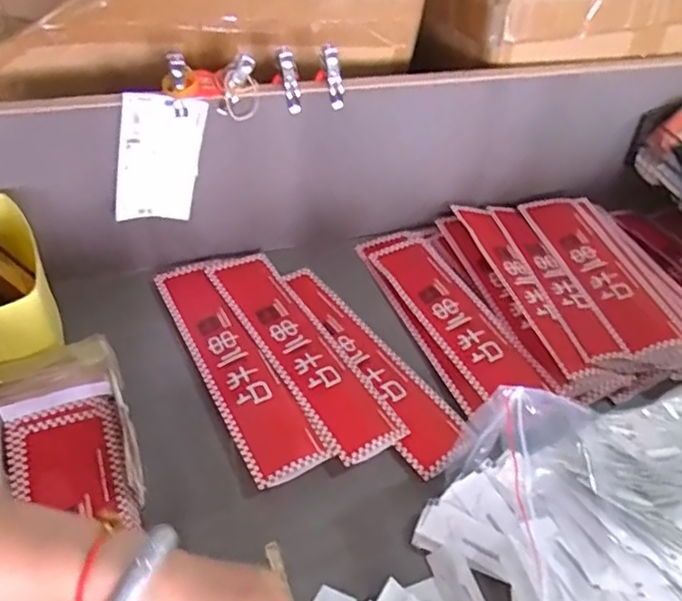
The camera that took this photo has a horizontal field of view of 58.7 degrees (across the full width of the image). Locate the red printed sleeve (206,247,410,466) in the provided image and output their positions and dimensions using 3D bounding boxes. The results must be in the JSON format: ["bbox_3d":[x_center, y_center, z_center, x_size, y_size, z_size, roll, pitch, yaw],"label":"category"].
[{"bbox_3d":[-0.045,0.042,0.615,0.071,0.008,0.284,-19,51,-29],"label":"red printed sleeve"}]

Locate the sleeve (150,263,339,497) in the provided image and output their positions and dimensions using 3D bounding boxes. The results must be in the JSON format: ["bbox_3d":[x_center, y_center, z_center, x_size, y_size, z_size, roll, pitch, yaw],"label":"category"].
[{"bbox_3d":[-0.112,0.055,0.595,0.066,0.012,0.286,-23,53,-23],"label":"sleeve"}]

